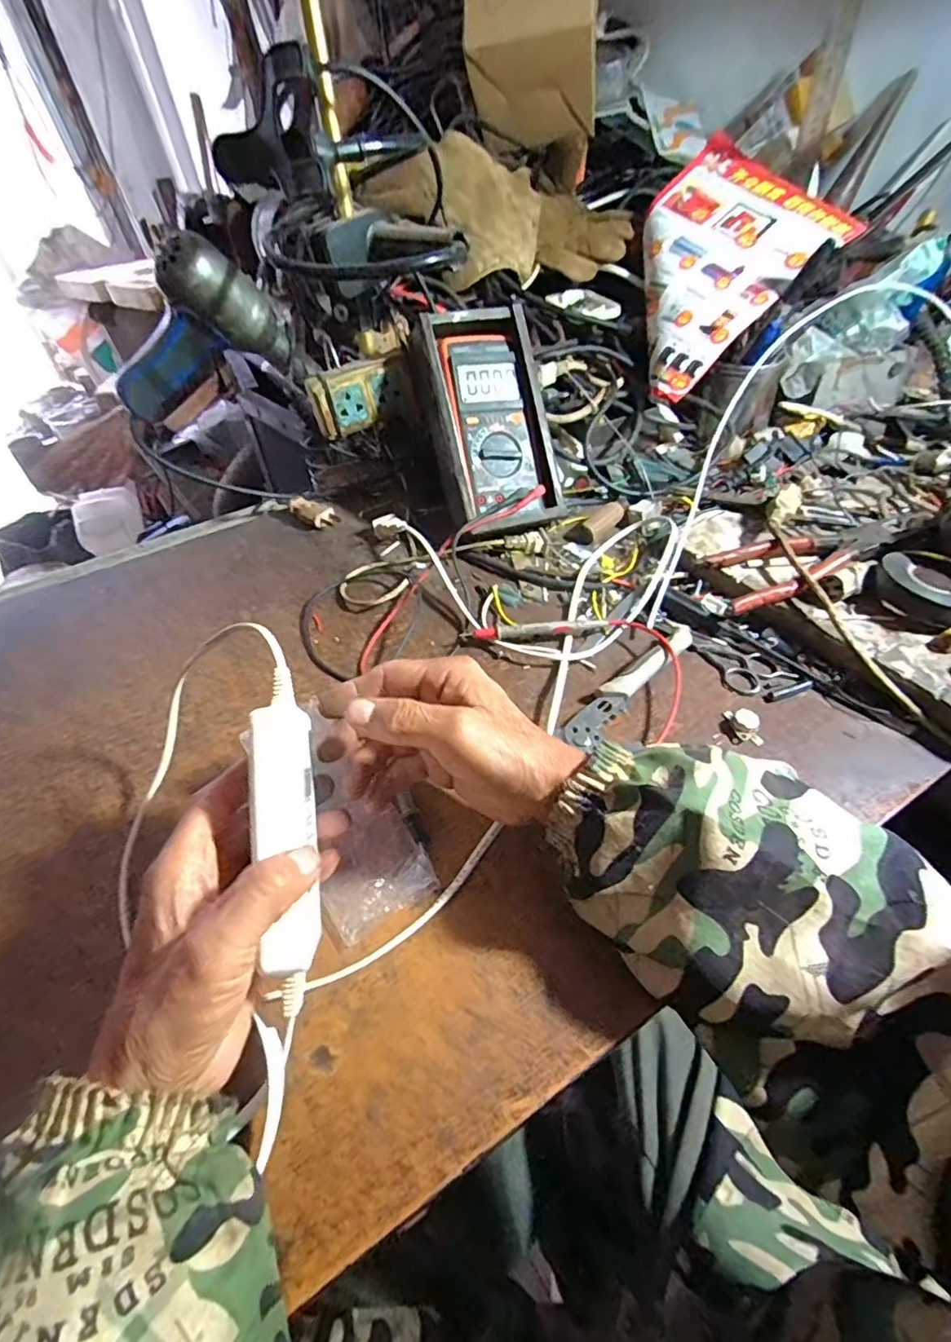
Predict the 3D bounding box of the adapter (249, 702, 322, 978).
[{"bbox_3d":[-0.094,0.080,0.286,0.018,0.045,0.128,-8,78,-2],"label":"adapter"}]

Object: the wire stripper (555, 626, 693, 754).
[{"bbox_3d":[0.119,0.009,0.443,0.029,0.021,0.146,34,59,30],"label":"wire stripper"}]

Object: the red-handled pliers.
[{"bbox_3d":[0.294,-0.096,0.492,0.176,0.027,0.075,-10,48,-3],"label":"red-handled pliers"}]

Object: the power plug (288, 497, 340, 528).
[{"bbox_3d":[-0.180,-0.175,0.622,0.061,0.011,0.027,27,55,10],"label":"power plug"}]

